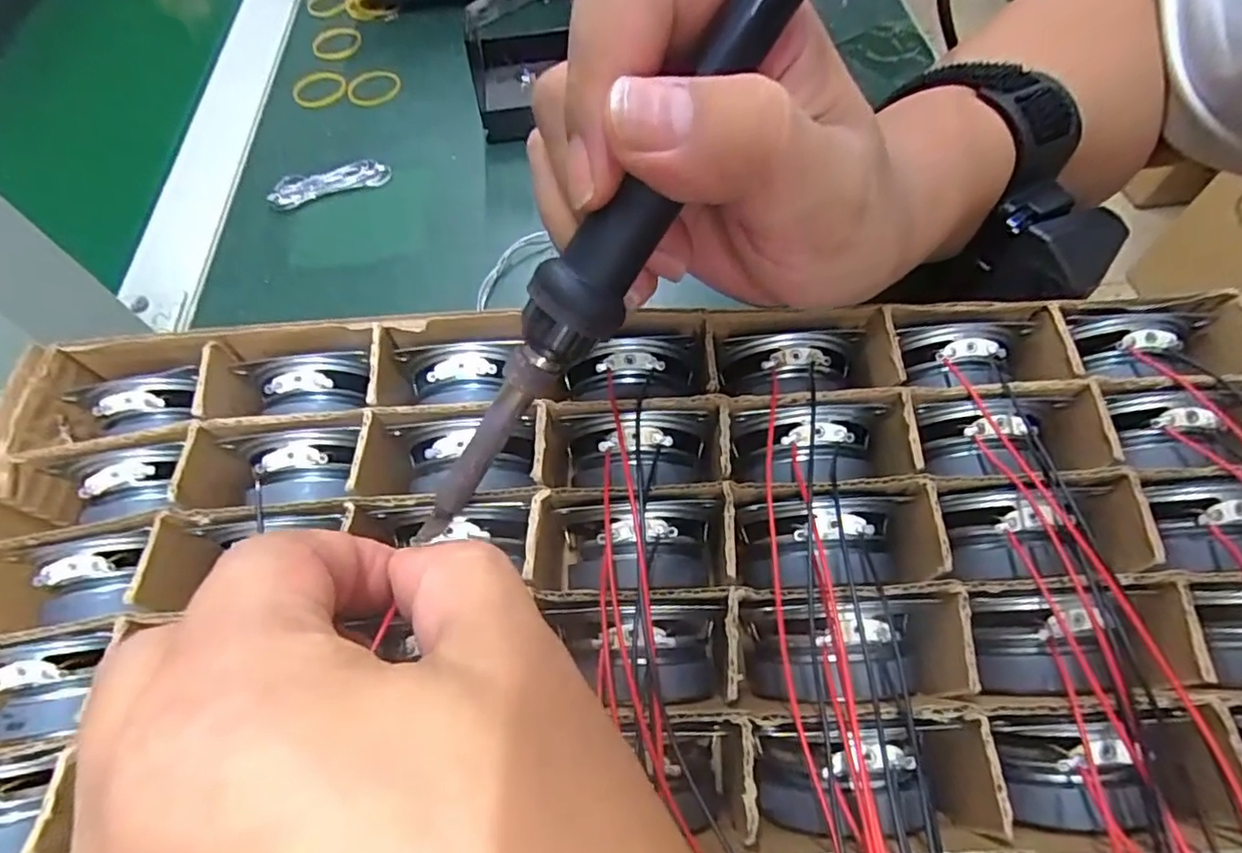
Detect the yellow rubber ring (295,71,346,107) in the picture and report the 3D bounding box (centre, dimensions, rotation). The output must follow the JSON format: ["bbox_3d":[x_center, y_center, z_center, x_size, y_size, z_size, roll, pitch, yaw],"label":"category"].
[{"bbox_3d":[-0.184,-0.206,0.379,0.032,0.004,0.032,-2,60,3],"label":"yellow rubber ring"}]

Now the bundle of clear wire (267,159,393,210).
[{"bbox_3d":[-0.153,-0.129,0.327,0.061,0.006,0.022,-15,60,-4],"label":"bundle of clear wire"}]

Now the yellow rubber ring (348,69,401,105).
[{"bbox_3d":[-0.149,-0.204,0.375,0.032,0.004,0.030,-2,60,3],"label":"yellow rubber ring"}]

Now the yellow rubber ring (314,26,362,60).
[{"bbox_3d":[-0.186,-0.252,0.407,0.031,0.004,0.034,-2,60,3],"label":"yellow rubber ring"}]

